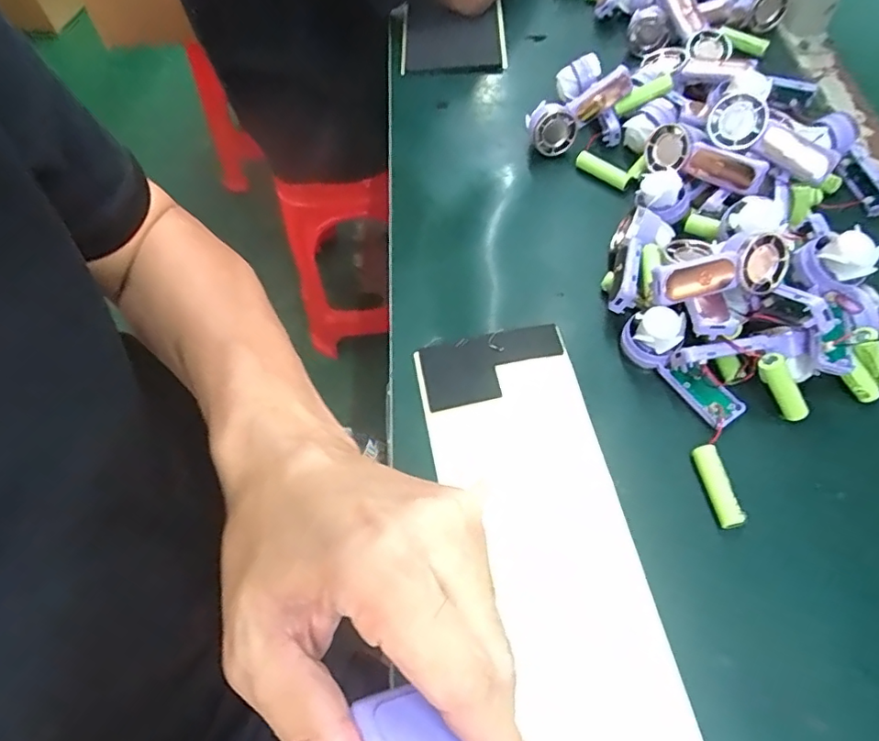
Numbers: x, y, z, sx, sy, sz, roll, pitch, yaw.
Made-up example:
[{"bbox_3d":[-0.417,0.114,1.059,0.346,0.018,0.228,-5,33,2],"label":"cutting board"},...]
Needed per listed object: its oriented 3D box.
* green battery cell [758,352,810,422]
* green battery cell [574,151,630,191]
[{"bbox_3d":[0.215,0.012,0.350,0.011,0.014,0.049,-43,110,-18],"label":"green battery cell"},{"bbox_3d":[0.140,-0.171,0.478,0.013,0.013,0.050,-39,67,-17],"label":"green battery cell"}]

